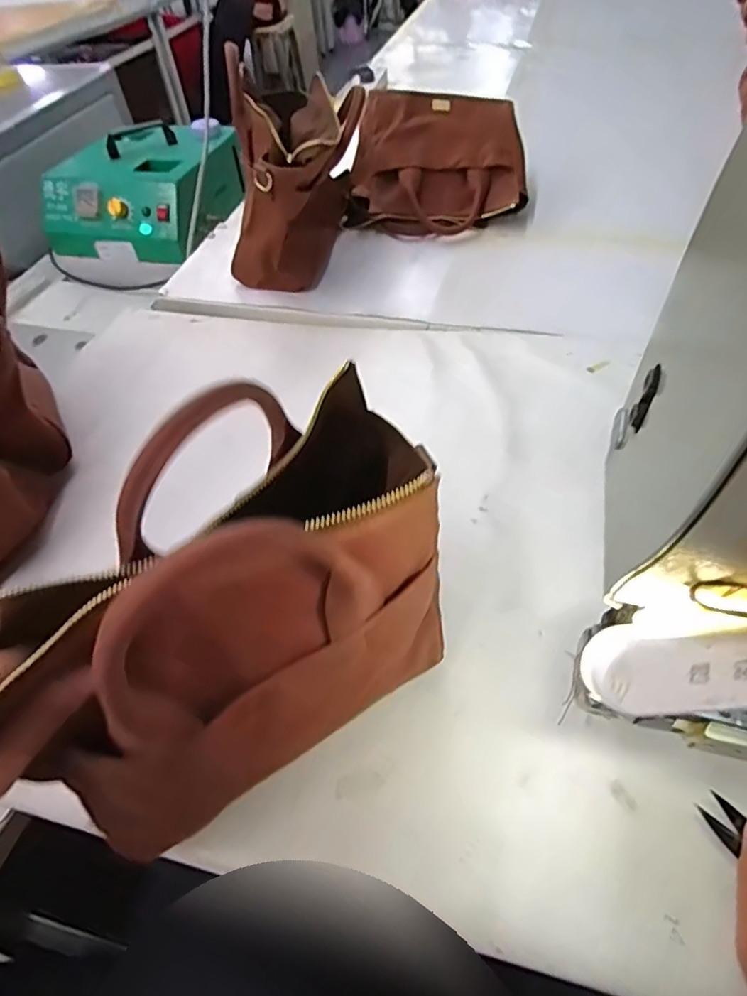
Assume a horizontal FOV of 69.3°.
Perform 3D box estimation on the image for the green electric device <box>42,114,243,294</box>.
[{"bbox_3d":[-0.459,-0.596,1.100,0.312,0.174,0.346,13,54,15],"label":"green electric device"}]

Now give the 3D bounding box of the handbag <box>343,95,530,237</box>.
[{"bbox_3d":[0.097,-0.535,0.867,0.278,0.133,0.208,0,52,6],"label":"handbag"}]

